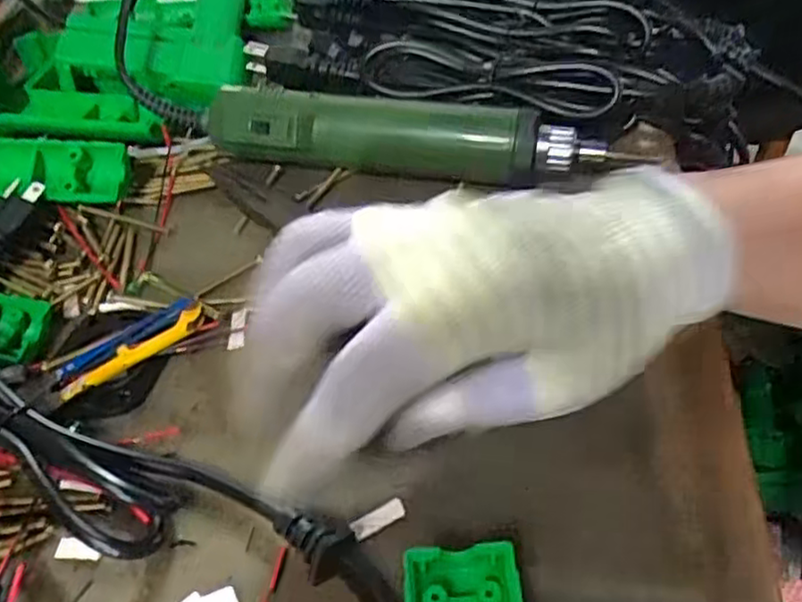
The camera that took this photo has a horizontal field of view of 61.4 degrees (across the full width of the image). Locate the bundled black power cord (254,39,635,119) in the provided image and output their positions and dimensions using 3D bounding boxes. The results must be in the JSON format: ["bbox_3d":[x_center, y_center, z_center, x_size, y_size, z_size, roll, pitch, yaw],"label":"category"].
[{"bbox_3d":[0.015,-0.138,0.408,0.225,0.025,0.036,8,48,10],"label":"bundled black power cord"}]

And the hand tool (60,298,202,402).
[{"bbox_3d":[-0.119,0.021,0.303,0.066,0.010,0.025,-36,56,-27],"label":"hand tool"}]

